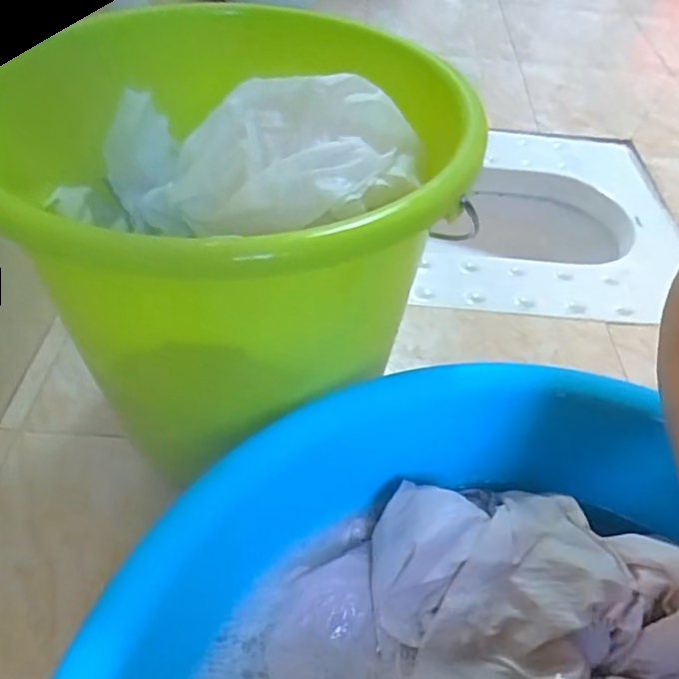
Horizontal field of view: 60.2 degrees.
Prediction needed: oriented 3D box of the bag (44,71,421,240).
[{"bbox_3d":[-0.078,-0.130,0.427,0.254,0.098,0.126,1,45,22],"label":"bag"}]

